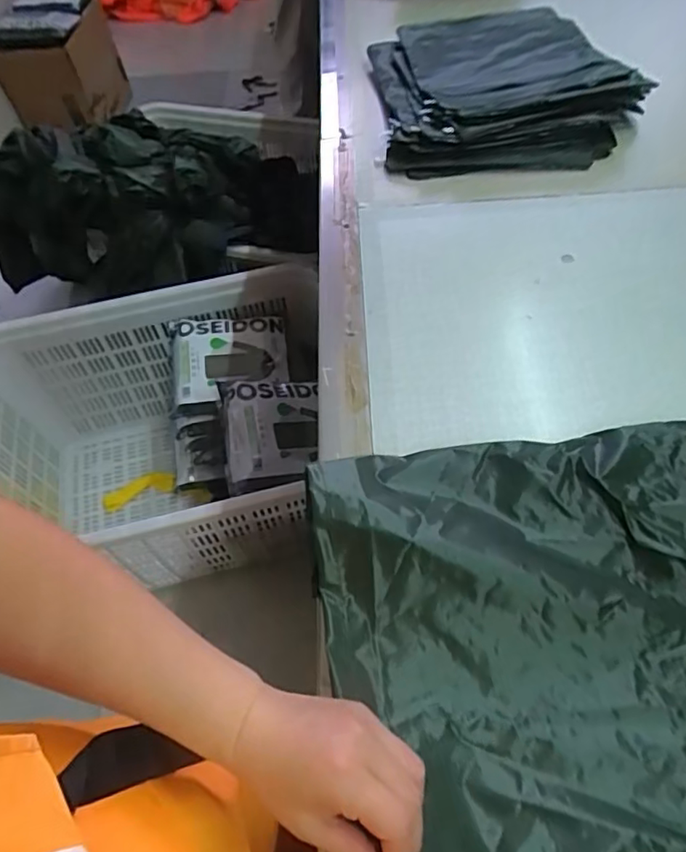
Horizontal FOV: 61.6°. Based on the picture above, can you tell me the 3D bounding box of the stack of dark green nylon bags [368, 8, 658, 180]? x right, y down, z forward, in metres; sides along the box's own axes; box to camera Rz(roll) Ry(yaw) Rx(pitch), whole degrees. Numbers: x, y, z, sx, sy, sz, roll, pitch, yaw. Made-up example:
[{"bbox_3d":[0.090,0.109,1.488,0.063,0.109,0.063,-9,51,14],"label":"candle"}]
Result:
[{"bbox_3d":[0.232,-0.527,0.884,0.364,0.058,0.417,-3,54,2],"label":"stack of dark green nylon bags"}]

